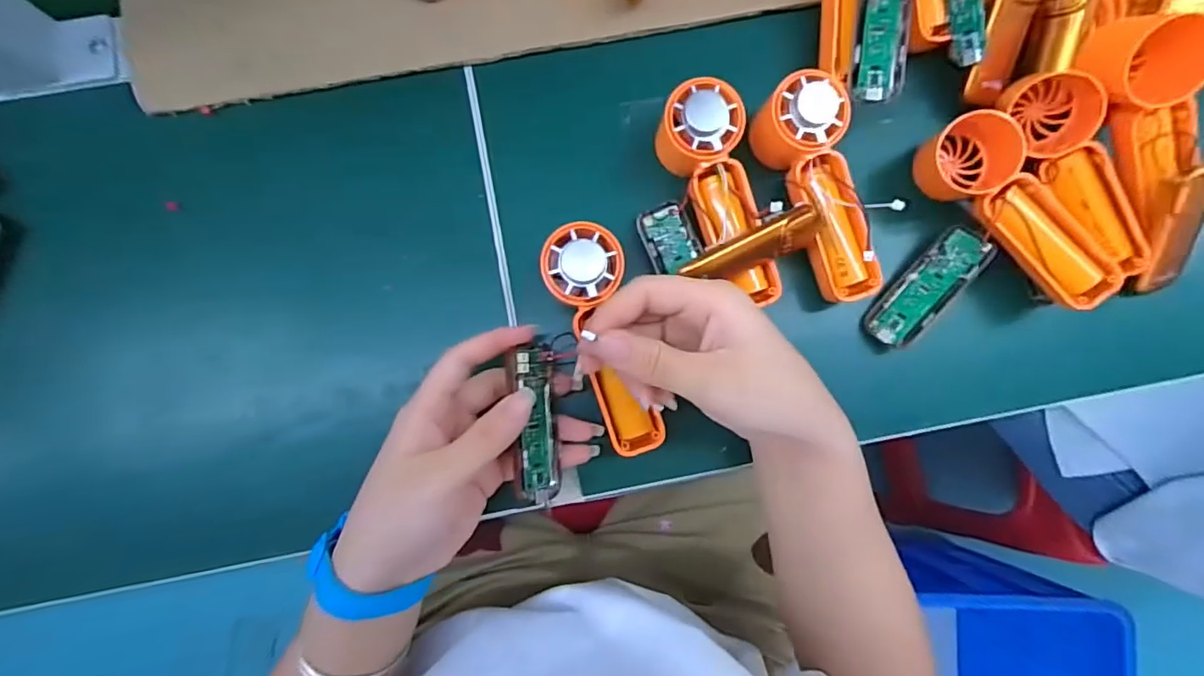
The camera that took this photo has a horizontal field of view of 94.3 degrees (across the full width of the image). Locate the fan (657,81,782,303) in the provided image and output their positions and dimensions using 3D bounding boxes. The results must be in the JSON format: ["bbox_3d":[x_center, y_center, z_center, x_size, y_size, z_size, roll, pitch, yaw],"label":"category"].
[{"bbox_3d":[0.068,-0.079,0.316,0.049,0.034,0.125,-22,100,-2],"label":"fan"}]

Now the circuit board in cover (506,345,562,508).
[{"bbox_3d":[-0.035,0.047,0.297,0.009,0.031,0.083,-3,90,35],"label":"circuit board in cover"}]

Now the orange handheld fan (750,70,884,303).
[{"bbox_3d":[0.128,-0.083,0.324,0.047,0.045,0.127,-22,87,-3],"label":"orange handheld fan"}]

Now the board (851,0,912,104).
[{"bbox_3d":[0.161,-0.177,0.319,0.029,0.007,0.080,4,98,7],"label":"board"}]

